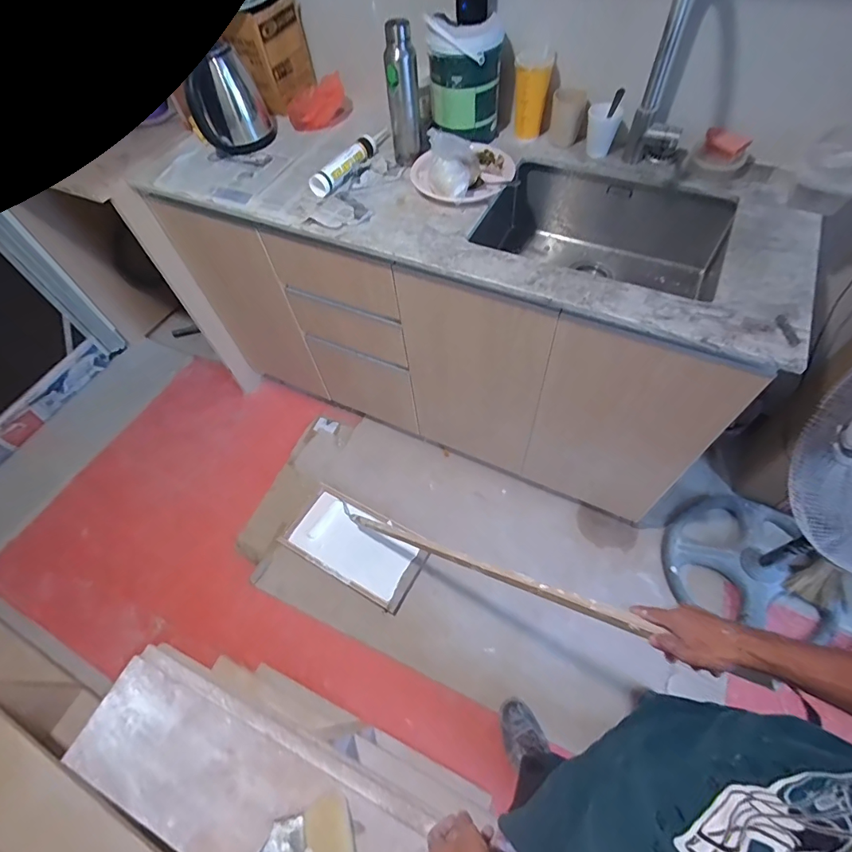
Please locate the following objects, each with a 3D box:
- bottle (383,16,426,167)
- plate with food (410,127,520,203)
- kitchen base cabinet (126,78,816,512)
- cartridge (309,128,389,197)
[{"bbox_3d":[-0.047,-0.730,0.993,0.071,0.260,0.063,-7,58,-1],"label":"bottle"},{"bbox_3d":[0.083,-0.590,0.986,0.235,0.107,0.183,-3,58,2],"label":"plate with food"},{"bbox_3d":[0.025,-0.341,1.372,1.617,0.797,0.508,19,61,15],"label":"kitchen base cabinet"},{"bbox_3d":[-0.173,-0.648,1.081,0.048,0.046,0.276,31,65,21],"label":"cartridge"}]

